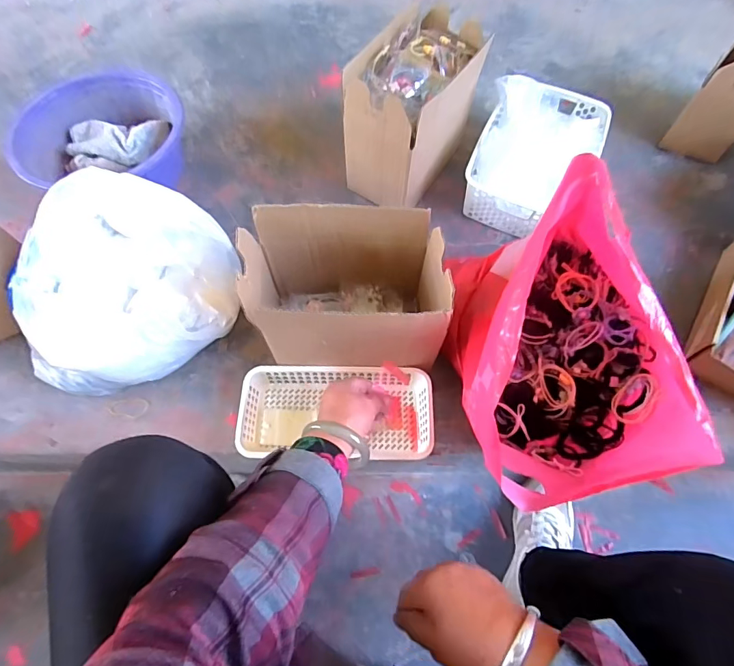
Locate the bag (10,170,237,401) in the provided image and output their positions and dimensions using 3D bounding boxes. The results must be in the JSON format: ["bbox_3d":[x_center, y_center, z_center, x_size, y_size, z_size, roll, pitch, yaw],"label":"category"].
[{"bbox_3d":[-0.343,-0.066,0.637,0.268,0.181,0.261,-15,66,-7],"label":"bag"}]

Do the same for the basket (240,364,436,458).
[{"bbox_3d":[-0.042,0.114,0.626,0.267,0.047,0.124,2,65,2],"label":"basket"}]

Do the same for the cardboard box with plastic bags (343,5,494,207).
[{"bbox_3d":[0.080,-0.373,0.759,0.143,0.224,0.245,30,68,13],"label":"cardboard box with plastic bags"}]

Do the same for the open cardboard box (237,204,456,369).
[{"bbox_3d":[-0.028,-0.044,0.583,0.233,0.190,0.160,-3,65,-2],"label":"open cardboard box"}]

